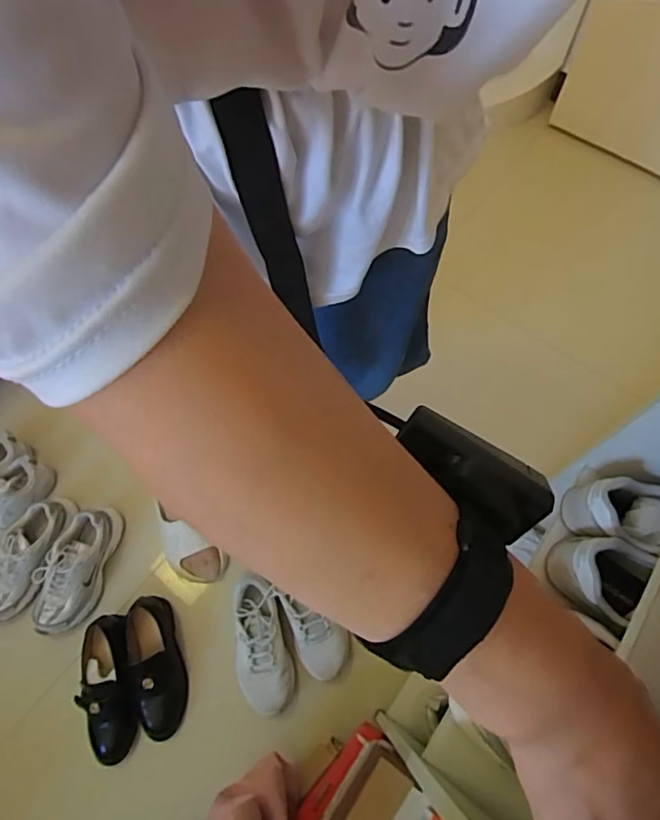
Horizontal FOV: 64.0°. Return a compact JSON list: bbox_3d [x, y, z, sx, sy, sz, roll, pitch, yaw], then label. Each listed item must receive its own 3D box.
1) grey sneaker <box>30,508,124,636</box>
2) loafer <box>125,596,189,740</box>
[{"bbox_3d":[-0.485,0.301,1.008,0.106,0.082,0.238,18,68,8],"label":"grey sneaker"},{"bbox_3d":[-0.310,0.458,0.939,0.081,0.065,0.234,-12,81,-5],"label":"loafer"}]

